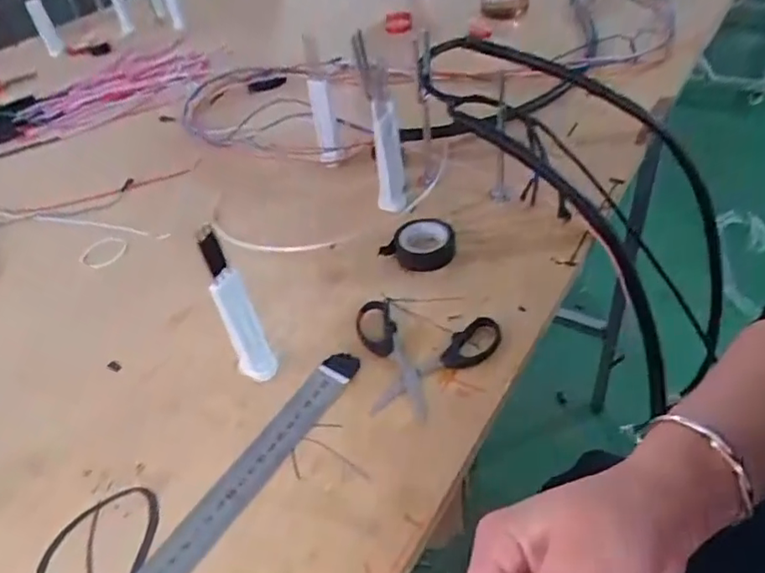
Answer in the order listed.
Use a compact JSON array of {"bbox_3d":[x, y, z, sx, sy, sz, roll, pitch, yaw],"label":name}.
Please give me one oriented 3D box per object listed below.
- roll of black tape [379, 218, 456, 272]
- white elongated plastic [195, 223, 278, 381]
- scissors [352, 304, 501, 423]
[{"bbox_3d":[0.038,-0.040,0.524,0.054,0.020,0.060,31,55,34],"label":"roll of black tape"},{"bbox_3d":[-0.101,0.017,0.405,0.025,0.132,0.020,-16,43,-9],"label":"white elongated plastic"},{"bbox_3d":[0.025,0.053,0.438,0.111,0.007,0.096,9,45,17],"label":"scissors"}]

